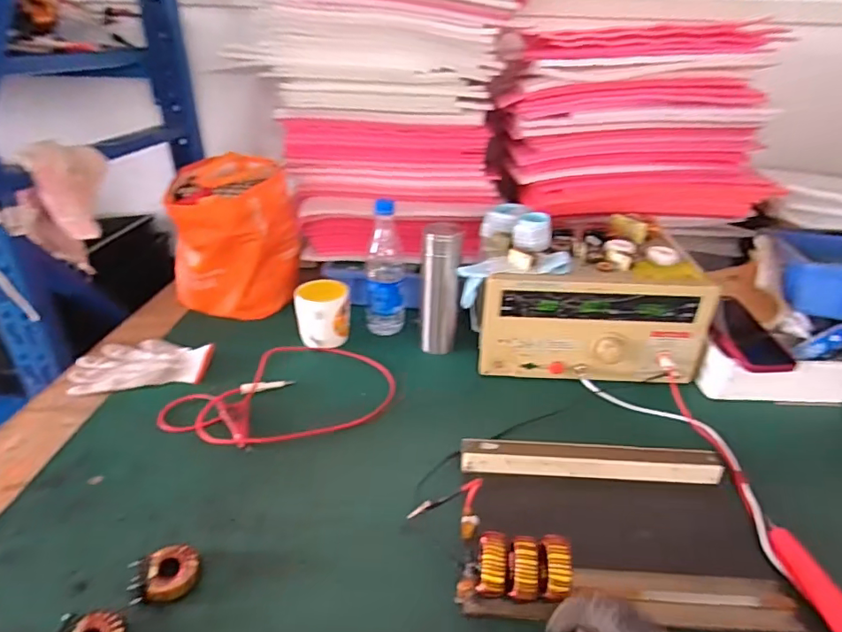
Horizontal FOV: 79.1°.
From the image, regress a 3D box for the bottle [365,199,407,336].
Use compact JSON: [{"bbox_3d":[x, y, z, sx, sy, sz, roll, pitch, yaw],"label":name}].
[{"bbox_3d":[-0.059,-0.073,0.847,0.063,0.233,0.058,-1,29,-4],"label":"bottle"}]

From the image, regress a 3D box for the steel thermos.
[{"bbox_3d":[0.030,-0.041,0.820,0.057,0.207,0.054,1,29,0],"label":"steel thermos"}]

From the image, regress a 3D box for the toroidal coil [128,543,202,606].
[{"bbox_3d":[-0.237,0.241,0.476,0.057,0.030,0.045,-14,32,-26],"label":"toroidal coil"}]

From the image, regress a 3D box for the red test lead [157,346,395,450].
[{"bbox_3d":[-0.197,0.097,0.731,0.315,0.013,0.216,-6,30,-13],"label":"red test lead"}]

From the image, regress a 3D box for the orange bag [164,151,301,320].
[{"bbox_3d":[-0.331,-0.135,0.941,0.191,0.241,0.234,8,30,13],"label":"orange bag"}]

